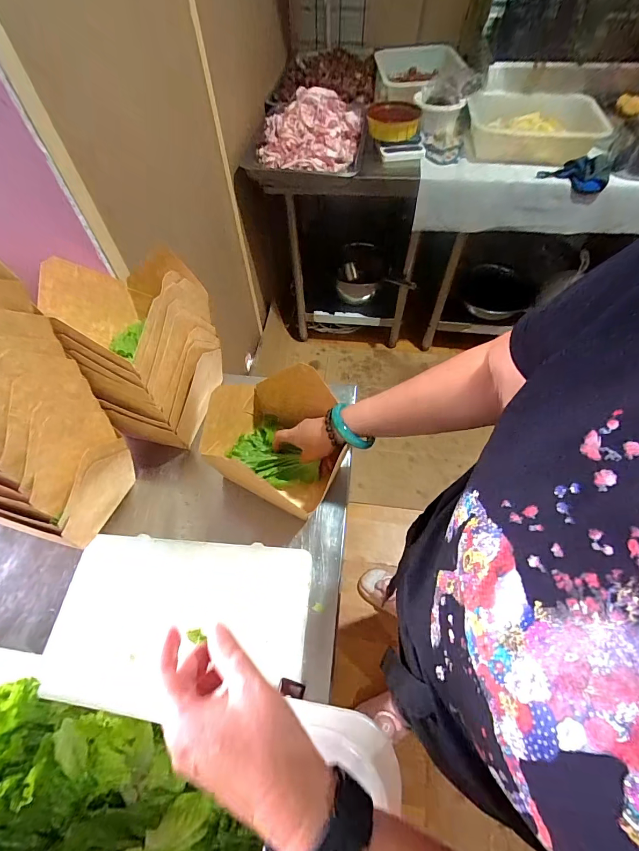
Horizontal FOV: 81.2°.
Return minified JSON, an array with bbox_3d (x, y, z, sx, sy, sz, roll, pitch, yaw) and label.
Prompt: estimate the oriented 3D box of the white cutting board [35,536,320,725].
[{"bbox_3d":[-0.177,0.244,0.476,0.317,0.026,0.190,3,58,4],"label":"white cutting board"}]

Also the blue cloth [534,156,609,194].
[{"bbox_3d":[0.698,-0.698,1.037,0.190,0.056,0.077,2,58,3],"label":"blue cloth"}]

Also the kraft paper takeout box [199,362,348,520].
[{"bbox_3d":[-0.064,0.009,0.561,0.174,0.130,0.144,18,60,13],"label":"kraft paper takeout box"}]

